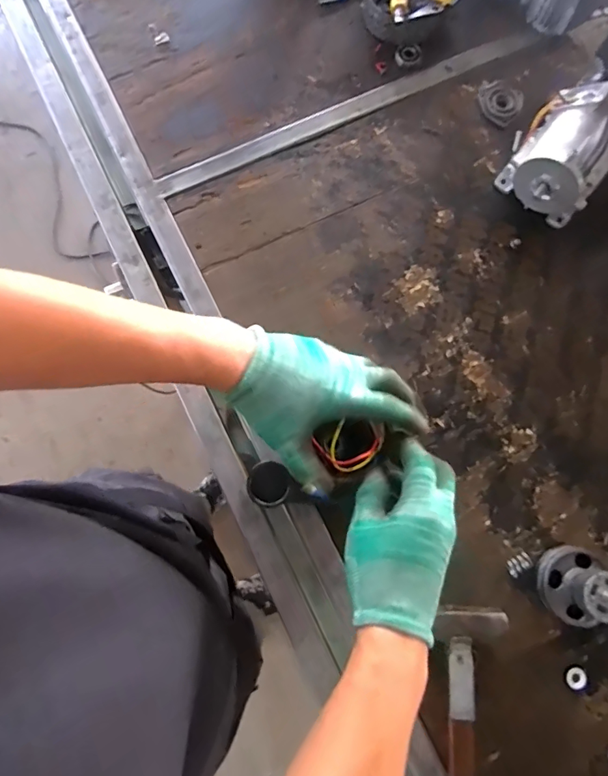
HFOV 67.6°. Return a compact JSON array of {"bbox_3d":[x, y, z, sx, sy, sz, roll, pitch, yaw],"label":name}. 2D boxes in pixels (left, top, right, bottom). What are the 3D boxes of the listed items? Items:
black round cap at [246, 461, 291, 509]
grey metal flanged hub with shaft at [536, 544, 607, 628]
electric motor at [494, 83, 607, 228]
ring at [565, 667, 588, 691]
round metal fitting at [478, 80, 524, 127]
[{"bbox_3d":[-0.044,0.118,0.550,0.048,0.013,0.051,-41,81,-7],"label":"black round cap"},{"bbox_3d":[0.332,0.228,0.491,0.084,0.174,0.087,27,80,5],"label":"grey metal flanged hub with shaft"},{"bbox_3d":[0.362,-0.326,0.631,0.118,0.116,0.151,29,80,6],"label":"electric motor"},{"bbox_3d":[0.331,0.353,0.552,0.025,0.011,0.025,0,79,0],"label":"ring"},{"bbox_3d":[0.303,-0.449,0.710,0.074,0.009,0.060,41,82,8],"label":"round metal fitting"}]

